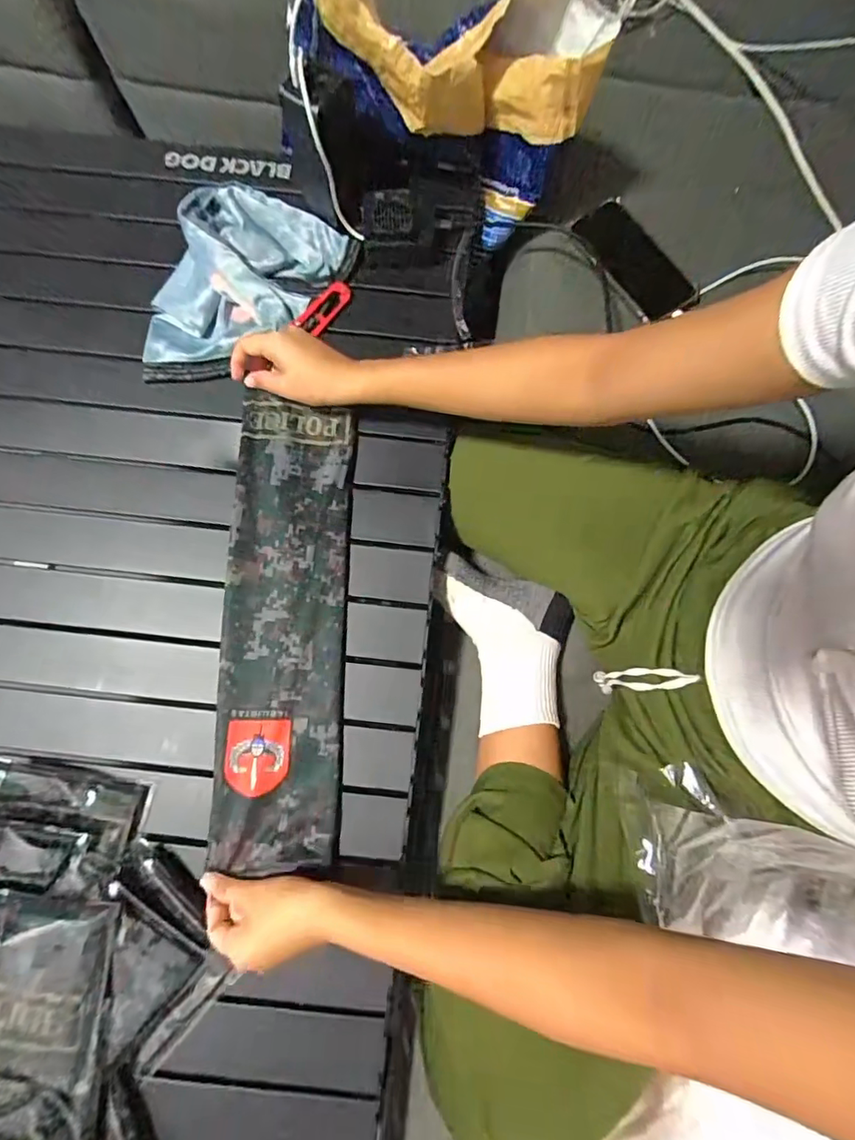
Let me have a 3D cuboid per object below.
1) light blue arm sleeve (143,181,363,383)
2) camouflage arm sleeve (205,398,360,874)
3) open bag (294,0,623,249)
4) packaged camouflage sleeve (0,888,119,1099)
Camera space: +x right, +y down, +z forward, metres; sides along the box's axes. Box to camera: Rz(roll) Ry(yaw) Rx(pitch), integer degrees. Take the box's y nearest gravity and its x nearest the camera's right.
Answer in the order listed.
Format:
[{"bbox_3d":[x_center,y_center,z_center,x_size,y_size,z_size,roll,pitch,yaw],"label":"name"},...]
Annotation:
[{"bbox_3d":[-0.191,-0.310,0.558,0.197,0.037,0.244,12,78,2],"label":"light blue arm sleeve"},{"bbox_3d":[-0.135,0.043,0.492,0.112,0.018,0.430,0,78,1],"label":"camouflage arm sleeve"},{"bbox_3d":[0.018,-0.494,0.542,0.304,0.186,0.132,11,78,2],"label":"open bag"},{"bbox_3d":[-0.312,0.310,0.386,0.135,0.022,0.124,8,78,1],"label":"packaged camouflage sleeve"}]

